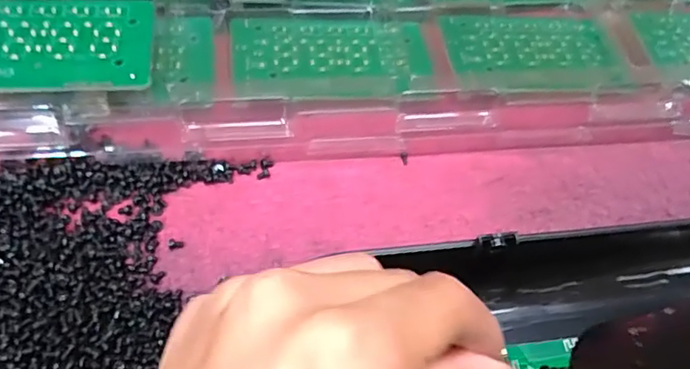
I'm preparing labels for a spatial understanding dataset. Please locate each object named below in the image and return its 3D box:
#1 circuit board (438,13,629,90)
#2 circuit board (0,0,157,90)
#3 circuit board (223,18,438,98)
[{"bbox_3d":[0.104,-0.075,0.315,0.095,0.008,0.058,5,57,-6],"label":"circuit board"},{"bbox_3d":[-0.146,-0.067,0.267,0.105,0.004,0.057,-2,59,-10],"label":"circuit board"},{"bbox_3d":[-0.007,-0.069,0.302,0.104,0.004,0.057,2,56,-6],"label":"circuit board"}]

